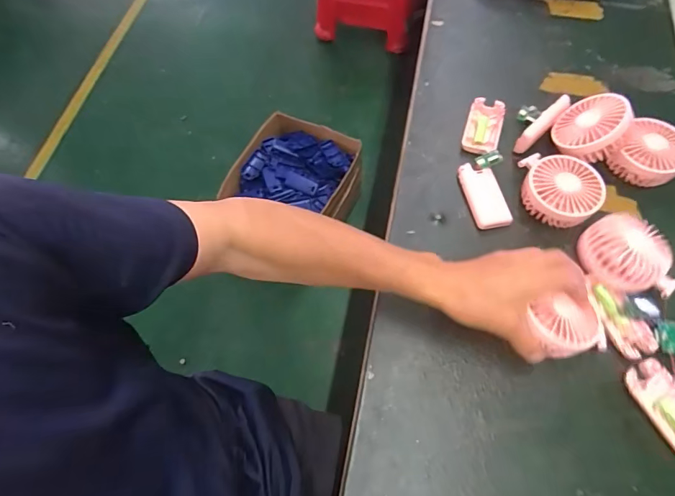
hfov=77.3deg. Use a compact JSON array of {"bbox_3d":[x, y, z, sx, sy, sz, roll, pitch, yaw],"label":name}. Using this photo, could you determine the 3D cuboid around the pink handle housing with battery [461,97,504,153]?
[{"bbox_3d":[0.203,-0.168,0.589,0.046,0.016,0.095,18,65,11],"label":"pink handle housing with battery"}]

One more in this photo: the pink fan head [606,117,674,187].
[{"bbox_3d":[0.405,-0.121,0.547,0.078,0.048,0.080,31,68,16],"label":"pink fan head"}]

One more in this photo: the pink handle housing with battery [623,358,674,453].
[{"bbox_3d":[0.333,0.164,0.423,0.046,0.014,0.097,-24,65,-10],"label":"pink handle housing with battery"}]

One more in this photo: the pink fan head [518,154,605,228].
[{"bbox_3d":[0.275,-0.072,0.525,0.089,0.046,0.095,6,63,5],"label":"pink fan head"}]

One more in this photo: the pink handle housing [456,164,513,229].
[{"bbox_3d":[0.184,-0.067,0.533,0.043,0.010,0.093,-18,61,11],"label":"pink handle housing"}]

